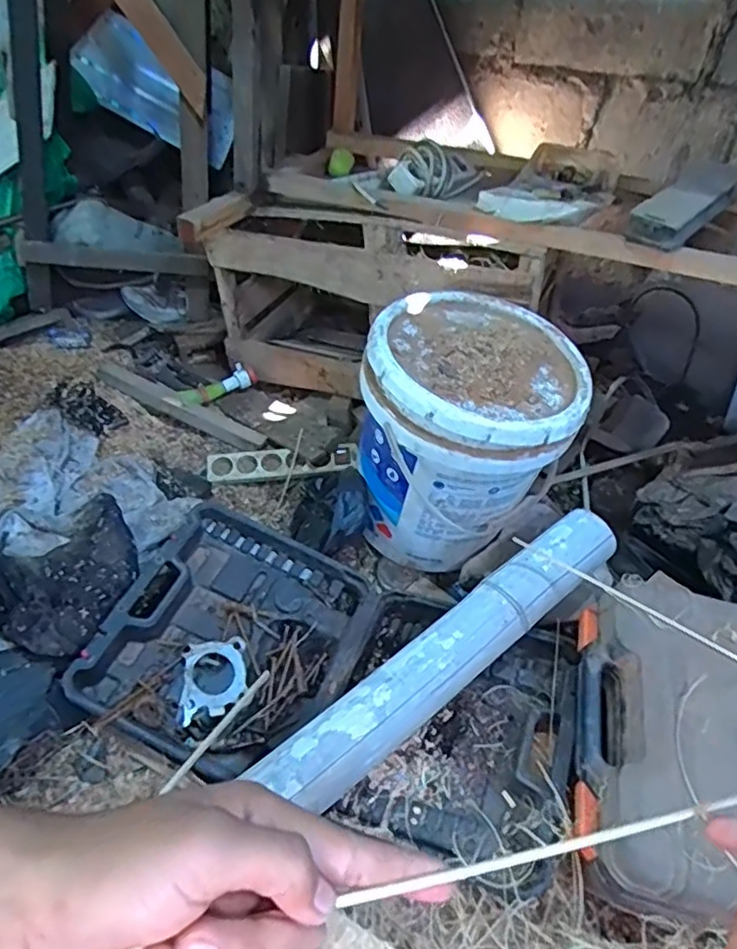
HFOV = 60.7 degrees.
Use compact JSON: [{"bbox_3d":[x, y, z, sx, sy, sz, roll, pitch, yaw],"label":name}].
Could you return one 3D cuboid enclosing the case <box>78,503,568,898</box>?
[{"bbox_3d":[-0.040,0.242,0.782,0.565,0.099,0.328,15,39,13],"label":"case"}]

